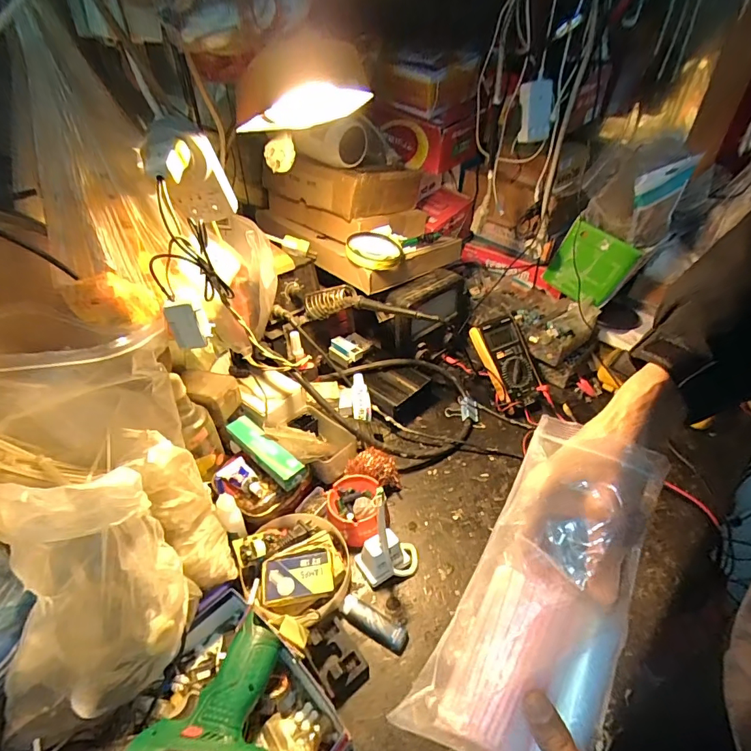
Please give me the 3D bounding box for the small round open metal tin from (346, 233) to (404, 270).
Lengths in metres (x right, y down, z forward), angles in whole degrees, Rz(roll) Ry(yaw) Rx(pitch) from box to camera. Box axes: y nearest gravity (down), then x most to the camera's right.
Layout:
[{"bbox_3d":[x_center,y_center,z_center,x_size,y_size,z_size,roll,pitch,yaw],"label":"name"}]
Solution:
[{"bbox_3d":[-0.001,-0.214,0.741,0.094,0.027,0.102,0,39,0],"label":"small round open metal tin"}]

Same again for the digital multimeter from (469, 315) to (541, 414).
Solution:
[{"bbox_3d":[0.238,-0.023,0.785,0.098,0.027,0.165,-16,81,-19],"label":"digital multimeter"}]

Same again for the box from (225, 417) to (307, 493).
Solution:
[{"bbox_3d":[-0.156,0.101,0.617,0.145,0.026,0.039,31,49,32],"label":"box"}]

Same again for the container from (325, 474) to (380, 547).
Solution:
[{"bbox_3d":[-0.029,0.188,0.609,0.076,0.044,0.096,2,39,3],"label":"container"}]

